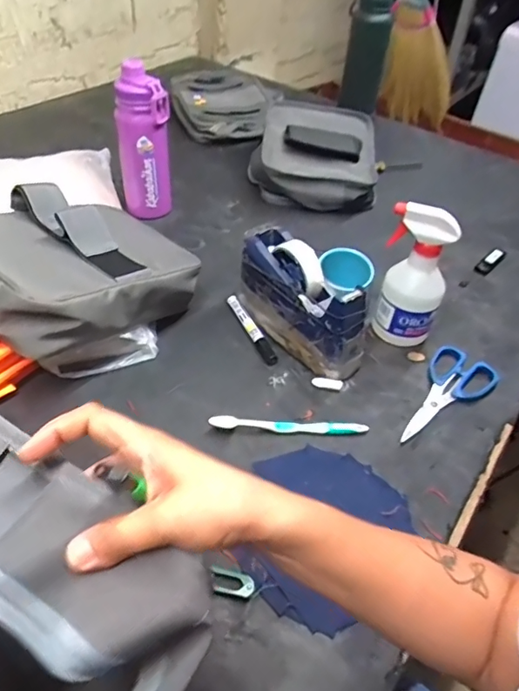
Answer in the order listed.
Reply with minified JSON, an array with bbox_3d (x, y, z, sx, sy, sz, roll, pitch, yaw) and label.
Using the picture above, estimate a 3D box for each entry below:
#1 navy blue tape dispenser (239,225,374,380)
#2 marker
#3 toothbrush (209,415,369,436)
[{"bbox_3d":[0.052,-0.058,0.650,0.066,0.115,0.203,-29,54,-30],"label":"navy blue tape dispenser"},{"bbox_3d":[-0.012,-0.027,0.684,0.017,0.015,0.131,-19,50,-23],"label":"marker"},{"bbox_3d":[0.034,0.092,0.571,0.177,0.016,0.017,2,45,-3],"label":"toothbrush"}]

